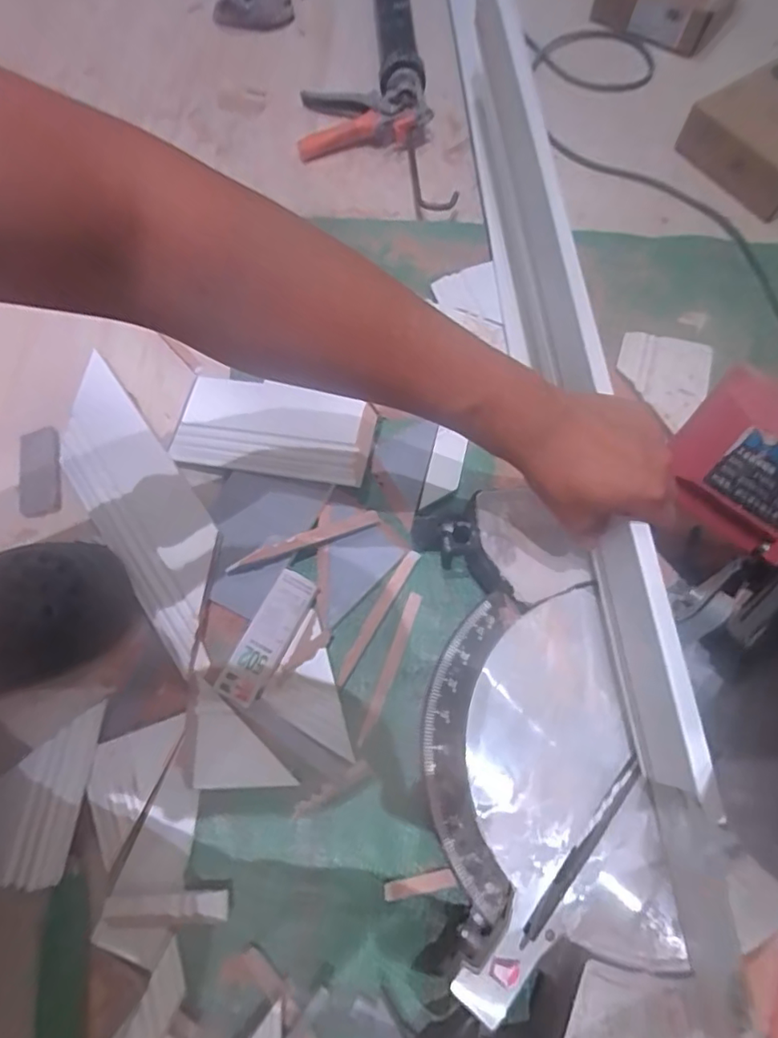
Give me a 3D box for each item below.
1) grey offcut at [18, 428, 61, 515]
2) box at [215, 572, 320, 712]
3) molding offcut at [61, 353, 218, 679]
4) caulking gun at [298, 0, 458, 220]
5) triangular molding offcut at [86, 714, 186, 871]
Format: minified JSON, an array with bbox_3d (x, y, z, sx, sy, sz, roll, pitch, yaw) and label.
[{"bbox_3d":[-0.375,-0.050,0.590,0.047,0.004,0.099,-13,74,2],"label":"grey offcut"},{"bbox_3d":[-0.111,0.108,0.505,0.038,0.022,0.122,25,72,8],"label":"box"},{"bbox_3d":[-0.254,-0.019,0.551,0.097,0.013,0.325,-36,74,-12],"label":"molding offcut"},{"bbox_3d":[-0.044,-0.686,0.786,0.191,0.052,0.625,-6,70,-2],"label":"caulking gun"},{"bbox_3d":[-0.228,0.221,0.473,0.055,0.009,0.116,23,72,8],"label":"triangular molding offcut"}]

